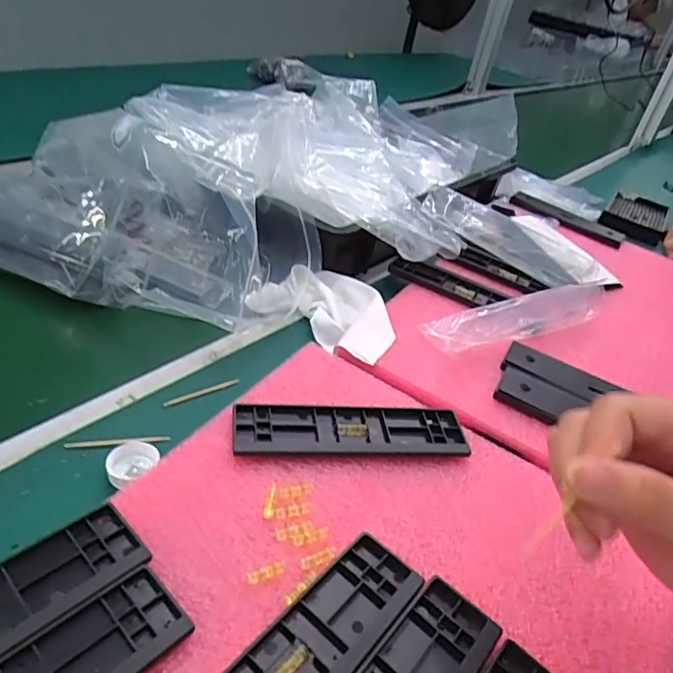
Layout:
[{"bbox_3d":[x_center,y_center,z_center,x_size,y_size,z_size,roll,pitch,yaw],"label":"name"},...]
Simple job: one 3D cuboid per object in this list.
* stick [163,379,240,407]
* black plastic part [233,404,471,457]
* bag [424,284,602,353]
[{"bbox_3d":[-0.100,0.041,0.415,0.061,0.005,0.004,-18,44,-36],"label":"stick"},{"bbox_3d":[0.011,0.063,0.377,0.157,0.014,0.042,3,36,-12],"label":"black plastic part"},{"bbox_3d":[0.192,-0.026,0.534,0.245,0.021,0.041,-11,41,-29],"label":"bag"}]

